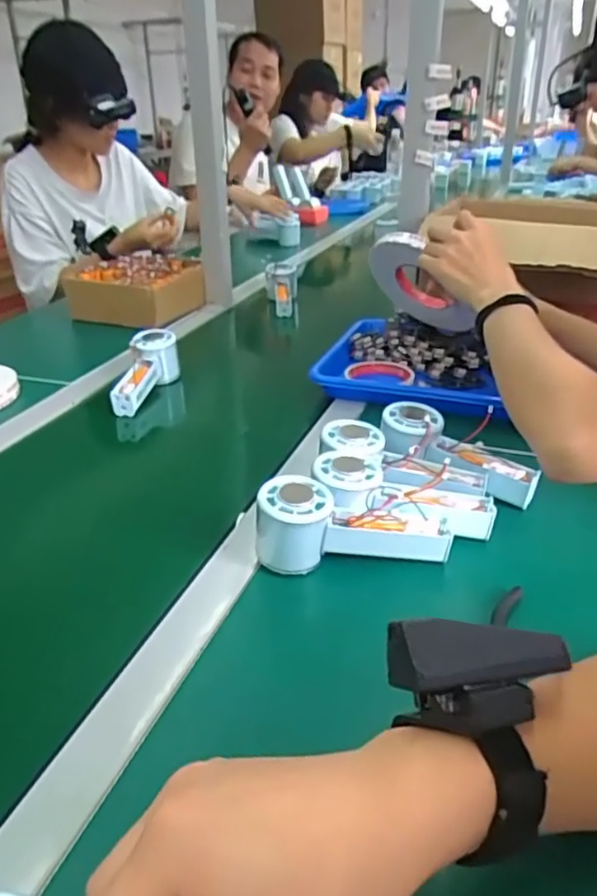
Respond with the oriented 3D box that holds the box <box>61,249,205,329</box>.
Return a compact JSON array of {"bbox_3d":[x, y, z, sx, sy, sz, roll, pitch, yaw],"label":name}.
[{"bbox_3d":[-0.281,-0.277,1.114,0.185,0.081,0.176,13,31,23],"label":"box"}]

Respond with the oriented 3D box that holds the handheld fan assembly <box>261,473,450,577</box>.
[{"bbox_3d":[0.042,0.060,0.504,0.151,0.060,0.051,0,28,1],"label":"handheld fan assembly"}]

